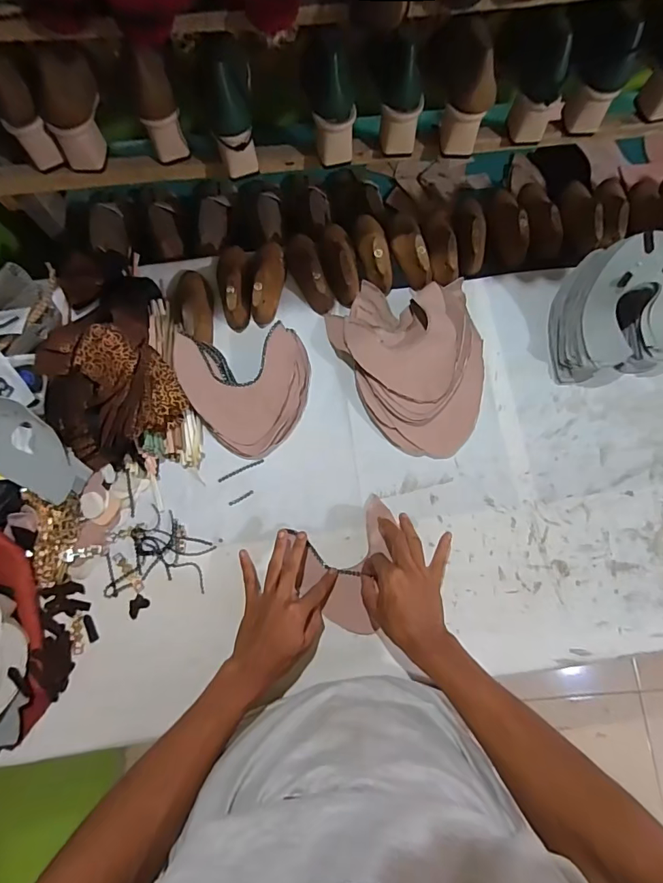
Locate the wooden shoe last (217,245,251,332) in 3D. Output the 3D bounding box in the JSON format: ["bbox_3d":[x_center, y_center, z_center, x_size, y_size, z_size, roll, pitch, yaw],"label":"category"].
[{"bbox_3d":[-0.154,-0.250,0.698,0.054,0.059,0.142,-8,76,-1],"label":"wooden shoe last"}]

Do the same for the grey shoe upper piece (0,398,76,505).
[{"bbox_3d":[-0.412,0.010,0.598,0.159,0.017,0.081,44,68,-15],"label":"grey shoe upper piece"}]

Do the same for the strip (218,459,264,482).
[{"bbox_3d":[-0.131,0.042,0.649,0.071,0.004,0.007,-25,77,-5],"label":"strip"}]

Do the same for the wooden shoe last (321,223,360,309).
[{"bbox_3d":[0.014,-0.286,0.700,0.053,0.056,0.145,-12,76,-2],"label":"wooden shoe last"}]

